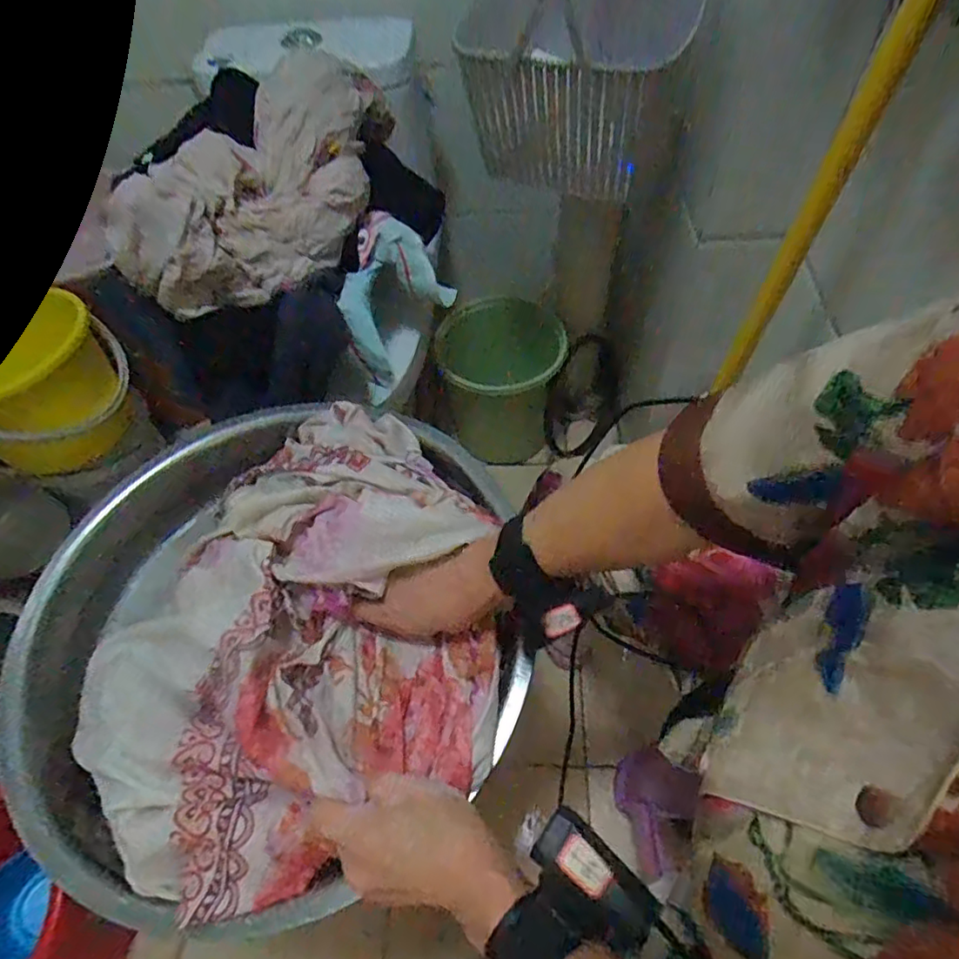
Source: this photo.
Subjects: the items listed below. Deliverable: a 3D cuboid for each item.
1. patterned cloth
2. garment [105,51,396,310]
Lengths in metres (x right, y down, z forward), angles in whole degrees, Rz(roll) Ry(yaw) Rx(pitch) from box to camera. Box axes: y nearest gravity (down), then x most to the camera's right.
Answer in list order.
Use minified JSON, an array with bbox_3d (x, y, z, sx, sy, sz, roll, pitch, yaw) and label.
[{"bbox_3d":[-0.157,0.099,0.484,0.334,0.088,0.373,-26,58,-13],"label":"patterned cloth"},{"bbox_3d":[-0.270,-0.409,0.768,0.204,0.142,0.460,17,59,15],"label":"garment"}]

